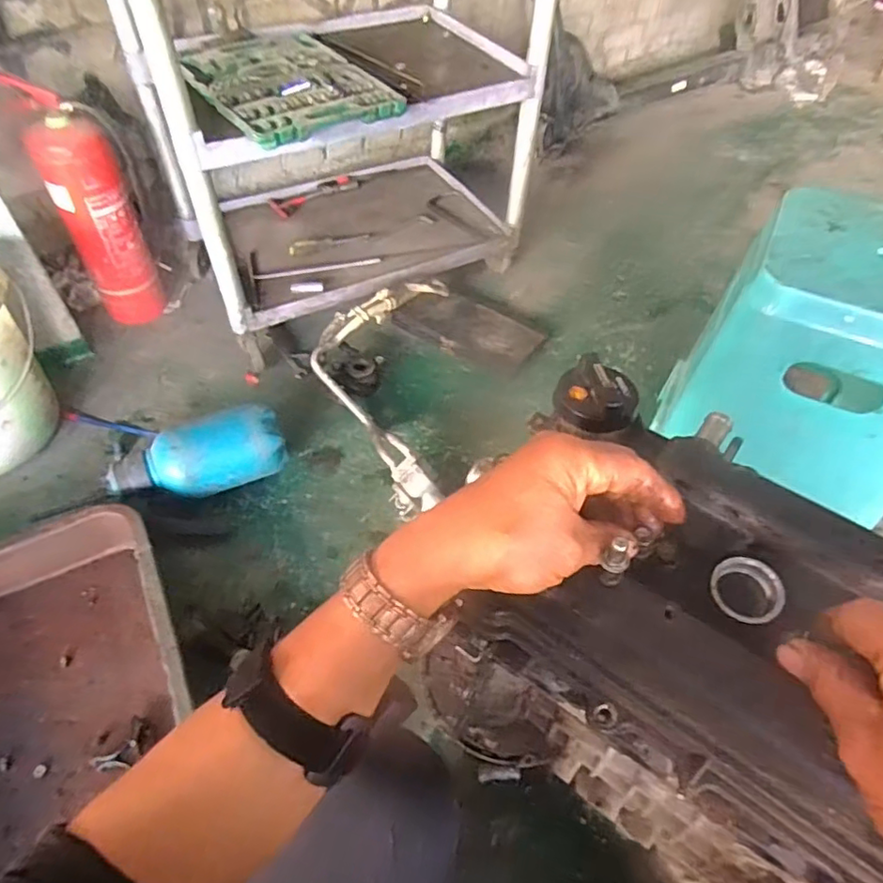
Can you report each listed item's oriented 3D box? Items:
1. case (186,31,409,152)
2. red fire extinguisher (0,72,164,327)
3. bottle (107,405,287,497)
[{"bbox_3d":[-0.272,-0.635,1.035,0.280,0.032,0.400,-31,57,-25],"label":"case"},{"bbox_3d":[-0.687,-0.456,1.172,0.132,0.466,0.120,-25,55,-21],"label":"red fire extinguisher"},{"bbox_3d":[-0.412,0.019,0.991,0.273,0.130,0.119,-17,53,-15],"label":"bottle"}]

